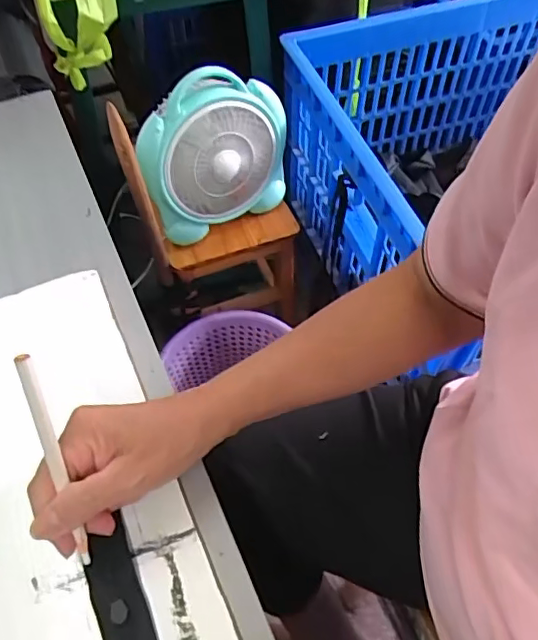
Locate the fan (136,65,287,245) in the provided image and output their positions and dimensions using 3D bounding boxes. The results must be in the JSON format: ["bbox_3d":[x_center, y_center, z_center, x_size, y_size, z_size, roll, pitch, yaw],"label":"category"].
[{"bbox_3d":[-0.084,-0.259,0.881,0.232,0.216,0.104,-22,58,-14],"label":"fan"}]

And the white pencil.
[{"bbox_3d":[-0.125,0.085,0.337,0.009,0.144,0.007,-12,22,-9],"label":"white pencil"}]

